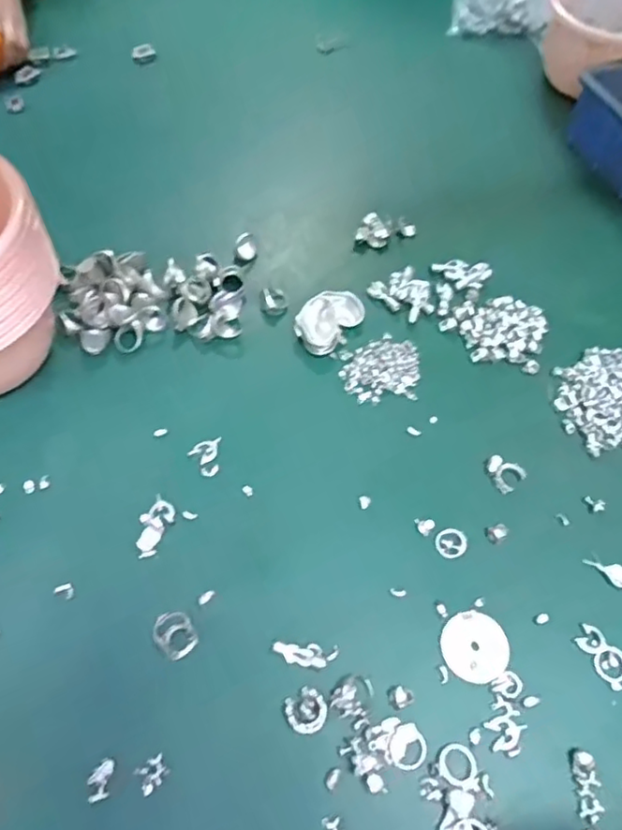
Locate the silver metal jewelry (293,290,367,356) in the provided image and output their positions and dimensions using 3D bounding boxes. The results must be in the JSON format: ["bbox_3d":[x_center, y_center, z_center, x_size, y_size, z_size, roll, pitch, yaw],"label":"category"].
[{"bbox_3d":[0.016,-0.082,0.520,0.041,0.018,0.066,37,65,16],"label":"silver metal jewelry"}]

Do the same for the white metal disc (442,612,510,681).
[{"bbox_3d":[0.107,0.150,0.395,0.043,0.004,0.043,1,60,-2],"label":"white metal disc"}]

